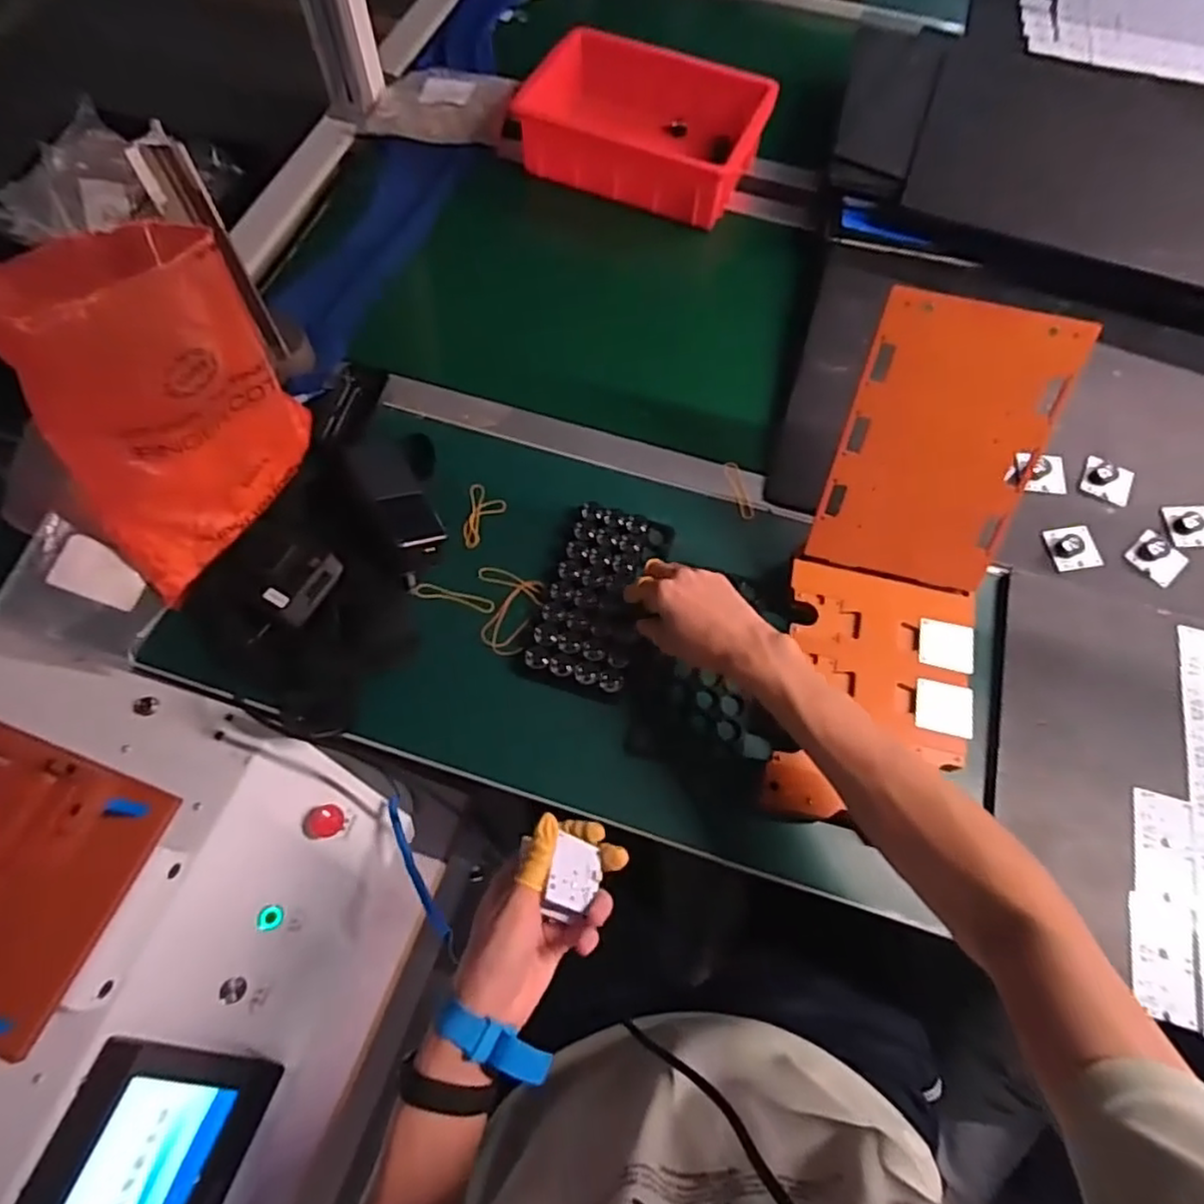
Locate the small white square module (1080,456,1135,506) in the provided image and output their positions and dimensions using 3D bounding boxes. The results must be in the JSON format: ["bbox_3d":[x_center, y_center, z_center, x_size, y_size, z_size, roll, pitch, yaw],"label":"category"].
[{"bbox_3d":[0.536,-0.128,0.723,0.046,0.022,0.041,21,68,8],"label":"small white square module"}]

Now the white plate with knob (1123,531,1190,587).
[{"bbox_3d":[0.564,-0.045,0.695,0.040,0.012,0.051,-34,72,-14],"label":"white plate with knob"}]

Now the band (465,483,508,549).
[{"bbox_3d":[-0.131,-0.089,0.711,0.041,0.007,0.062,33,74,4],"label":"band"}]

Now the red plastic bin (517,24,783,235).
[{"bbox_3d":[0.052,-0.631,0.916,0.305,0.081,0.211,22,69,8],"label":"red plastic bin"}]

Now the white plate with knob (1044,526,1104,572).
[{"bbox_3d":[0.483,-0.056,0.700,0.047,0.015,0.047,-6,67,-3],"label":"white plate with knob"}]

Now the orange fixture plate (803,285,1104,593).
[{"bbox_3d":[0.293,-0.130,0.598,0.160,0.237,0.013,14,29,7],"label":"orange fixture plate"}]

